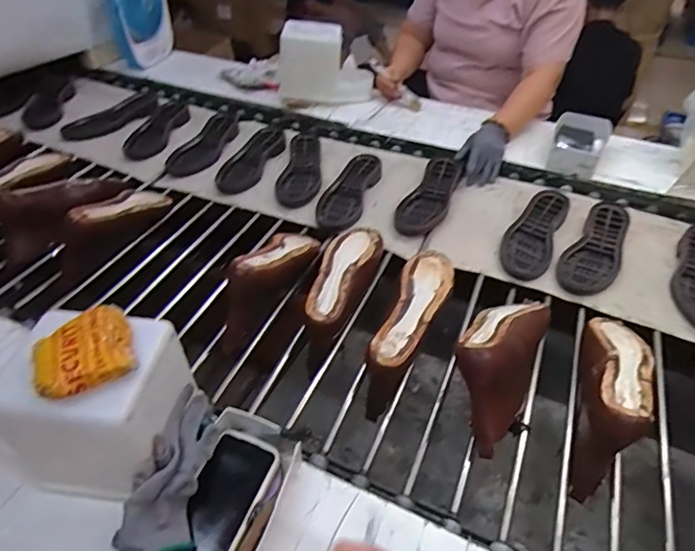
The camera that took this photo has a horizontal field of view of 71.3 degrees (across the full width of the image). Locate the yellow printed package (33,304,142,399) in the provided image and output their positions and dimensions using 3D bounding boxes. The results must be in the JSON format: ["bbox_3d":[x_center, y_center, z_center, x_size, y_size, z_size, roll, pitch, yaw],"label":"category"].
[{"bbox_3d":[-0.260,0.068,0.474,0.086,0.019,0.095,-20,47,-20],"label":"yellow printed package"}]

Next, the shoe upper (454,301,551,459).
[{"bbox_3d":[0.215,0.105,0.675,0.097,0.122,0.273,21,47,21],"label":"shoe upper"}]

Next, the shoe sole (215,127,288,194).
[{"bbox_3d":[-0.227,-0.279,1.151,0.109,0.026,0.248,15,45,15],"label":"shoe sole"}]

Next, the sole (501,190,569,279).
[{"bbox_3d":[0.361,-0.087,0.936,0.089,0.018,0.263,21,47,20],"label":"sole"}]

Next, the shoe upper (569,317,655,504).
[{"bbox_3d":[0.358,0.149,0.651,0.077,0.101,0.267,17,46,17],"label":"shoe upper"}]

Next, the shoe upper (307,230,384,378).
[{"bbox_3d":[-0.004,0.014,0.810,0.083,0.072,0.264,13,44,13],"label":"shoe upper"}]

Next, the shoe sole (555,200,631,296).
[{"bbox_3d":[0.470,-0.056,0.903,0.093,0.019,0.255,28,50,26],"label":"shoe sole"}]

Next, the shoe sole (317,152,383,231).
[{"bbox_3d":[0.003,-0.184,1.039,0.094,0.029,0.241,14,45,14],"label":"shoe sole"}]

